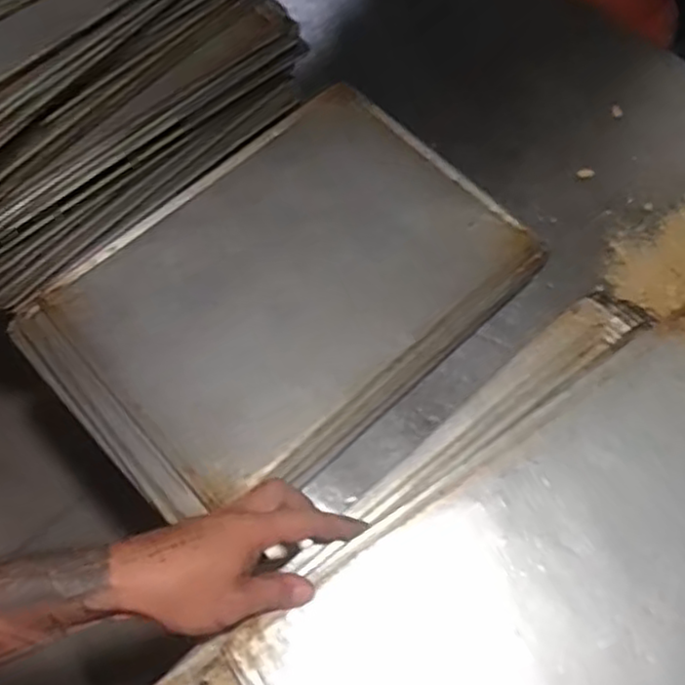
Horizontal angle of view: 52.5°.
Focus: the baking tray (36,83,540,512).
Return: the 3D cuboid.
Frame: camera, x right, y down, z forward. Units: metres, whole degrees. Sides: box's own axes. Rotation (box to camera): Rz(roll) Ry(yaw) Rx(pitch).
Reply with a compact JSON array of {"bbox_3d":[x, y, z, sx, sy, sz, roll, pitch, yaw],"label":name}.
[{"bbox_3d":[-0.056,-0.076,0.752,0.440,0.027,0.314,-40,71,-17],"label":"baking tray"}]

